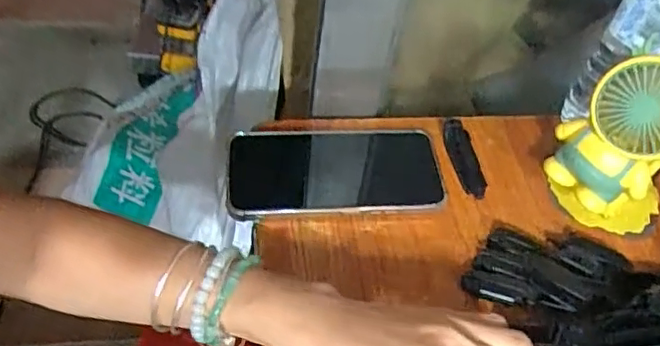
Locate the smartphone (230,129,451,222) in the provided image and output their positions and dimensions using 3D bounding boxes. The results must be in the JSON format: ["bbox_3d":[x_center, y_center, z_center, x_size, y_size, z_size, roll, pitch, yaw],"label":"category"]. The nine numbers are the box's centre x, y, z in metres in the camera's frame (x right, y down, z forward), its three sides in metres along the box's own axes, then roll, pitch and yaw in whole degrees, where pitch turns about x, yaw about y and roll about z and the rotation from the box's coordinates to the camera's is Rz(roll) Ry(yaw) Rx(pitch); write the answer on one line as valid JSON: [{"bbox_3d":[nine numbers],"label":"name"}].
[{"bbox_3d":[0.003,-0.002,0.472,0.163,0.017,0.084,-3,49,-7],"label":"smartphone"}]

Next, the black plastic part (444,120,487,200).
[{"bbox_3d":[0.111,-0.014,0.493,0.022,0.014,0.077,-5,51,-11],"label":"black plastic part"}]

